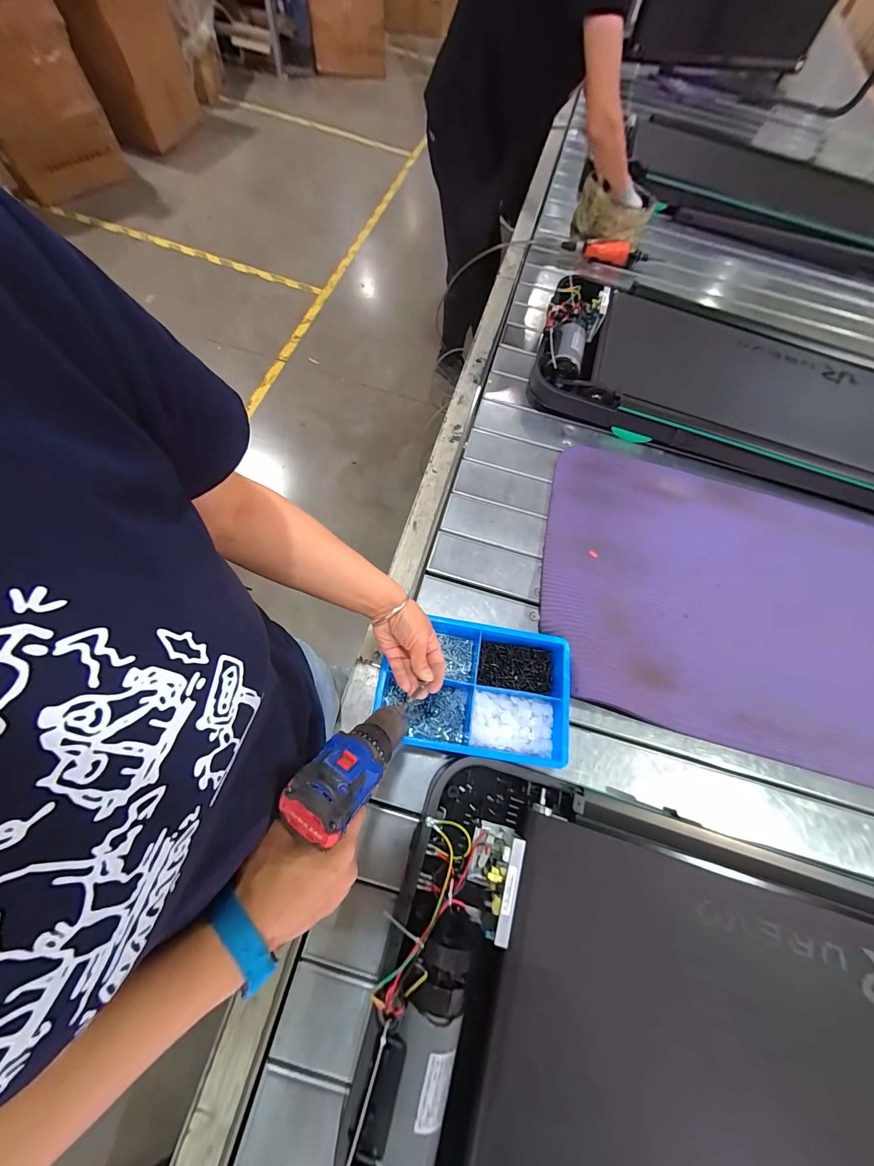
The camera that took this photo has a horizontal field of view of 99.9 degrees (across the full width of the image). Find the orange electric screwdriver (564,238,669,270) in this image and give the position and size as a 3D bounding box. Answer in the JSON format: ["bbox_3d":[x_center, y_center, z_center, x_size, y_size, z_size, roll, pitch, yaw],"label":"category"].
[{"bbox_3d":[0.569,-1.053,1.170,0.335,0.053,0.060,9,68,1],"label":"orange electric screwdriver"}]

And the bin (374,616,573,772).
[{"bbox_3d":[0.060,0.178,0.621,0.299,0.085,0.199,9,68,1],"label":"bin"}]

